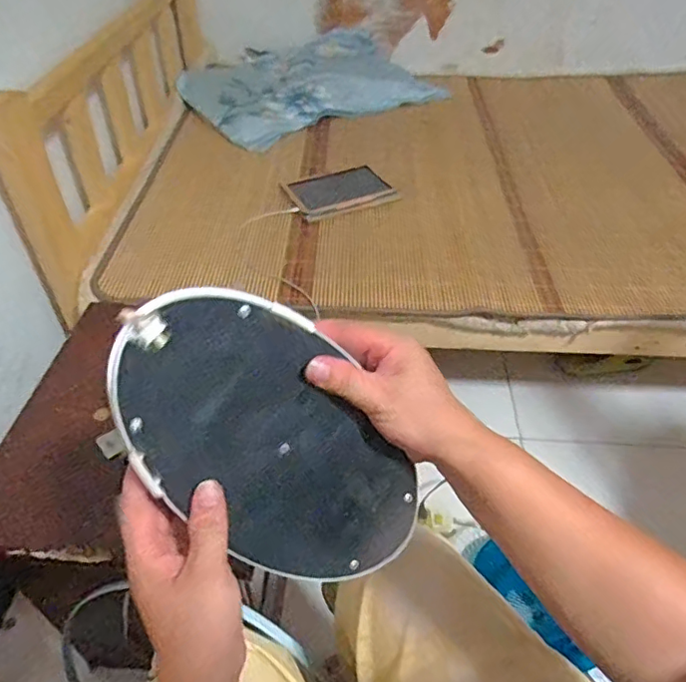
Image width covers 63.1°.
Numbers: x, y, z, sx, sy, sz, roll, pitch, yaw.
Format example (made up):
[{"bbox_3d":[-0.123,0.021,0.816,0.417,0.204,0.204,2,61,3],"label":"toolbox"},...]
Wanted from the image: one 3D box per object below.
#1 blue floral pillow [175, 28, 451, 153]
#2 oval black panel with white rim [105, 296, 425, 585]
[{"bbox_3d":[-0.106,-0.797,1.710,0.718,0.121,0.462,-23,49,-23],"label":"blue floral pillow"},{"bbox_3d":[-0.041,0.068,0.361,0.127,0.230,0.010,-44,20,-9],"label":"oval black panel with white rim"}]

